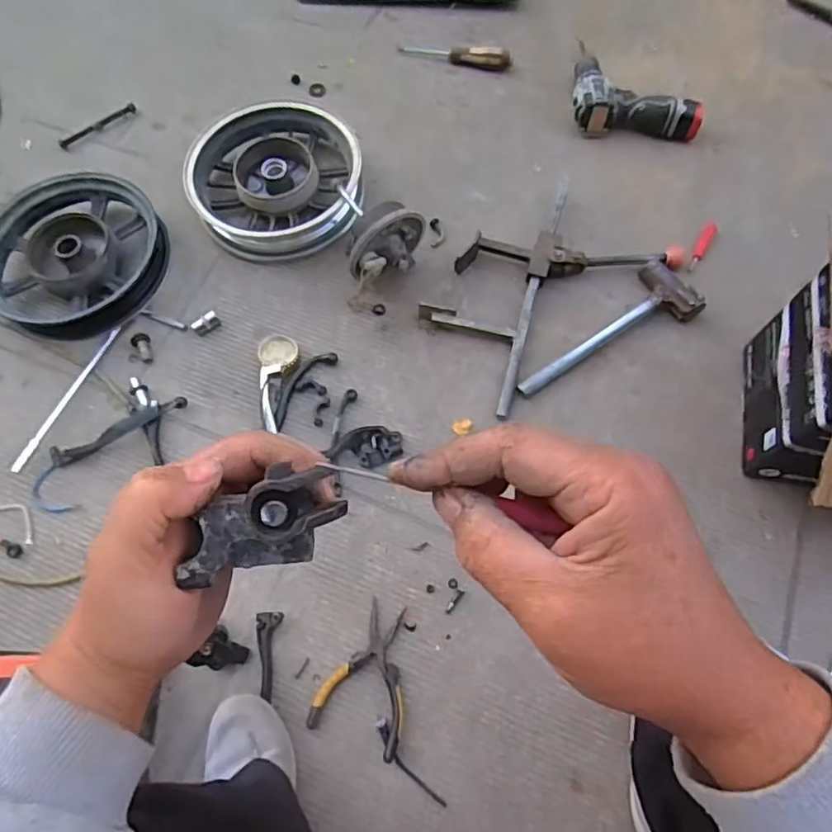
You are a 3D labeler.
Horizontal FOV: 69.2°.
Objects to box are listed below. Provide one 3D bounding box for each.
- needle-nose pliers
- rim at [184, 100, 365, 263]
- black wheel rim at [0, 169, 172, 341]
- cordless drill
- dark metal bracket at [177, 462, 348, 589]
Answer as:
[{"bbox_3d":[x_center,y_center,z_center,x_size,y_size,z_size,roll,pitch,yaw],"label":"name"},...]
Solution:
[{"bbox_3d":[-0.047,0.300,0.701,0.105,0.013,0.152,21,70,9],"label":"needle-nose pliers"},{"bbox_3d":[-0.215,-0.370,0.938,0.253,0.064,0.249,-11,69,-4],"label":"rim"},{"bbox_3d":[-0.510,-0.240,0.899,0.265,0.061,0.256,28,71,11],"label":"black wheel rim"},{"bbox_3d":[0.365,-0.552,1.003,0.201,0.057,0.202,8,69,3],"label":"cordless drill"},{"bbox_3d":[-0.063,0.044,0.244,0.066,0.033,0.030,-20,70,-7],"label":"dark metal bracket"}]

